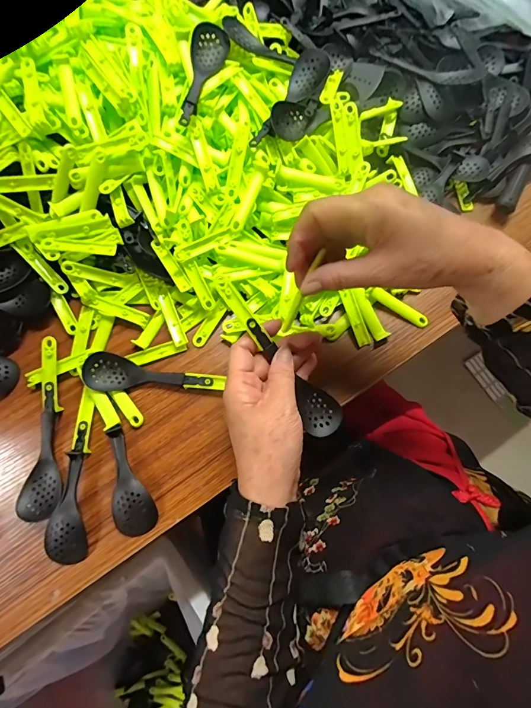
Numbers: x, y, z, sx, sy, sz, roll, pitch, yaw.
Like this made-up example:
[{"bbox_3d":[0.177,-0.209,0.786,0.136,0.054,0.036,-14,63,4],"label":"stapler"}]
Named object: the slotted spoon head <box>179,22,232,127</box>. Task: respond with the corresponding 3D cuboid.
[{"bbox_3d":[-0.073,-0.291,0.392,0.034,0.024,0.125,18,76,5],"label":"slotted spoon head"}]

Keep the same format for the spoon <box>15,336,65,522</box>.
[{"bbox_3d":[-0.224,0.073,0.371,0.034,0.028,0.172,-5,75,-1],"label":"spoon"}]

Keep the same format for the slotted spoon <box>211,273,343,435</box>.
[{"bbox_3d":[0.013,0.003,0.338,0.036,0.021,0.175,-39,107,-9],"label":"slotted spoon"}]

